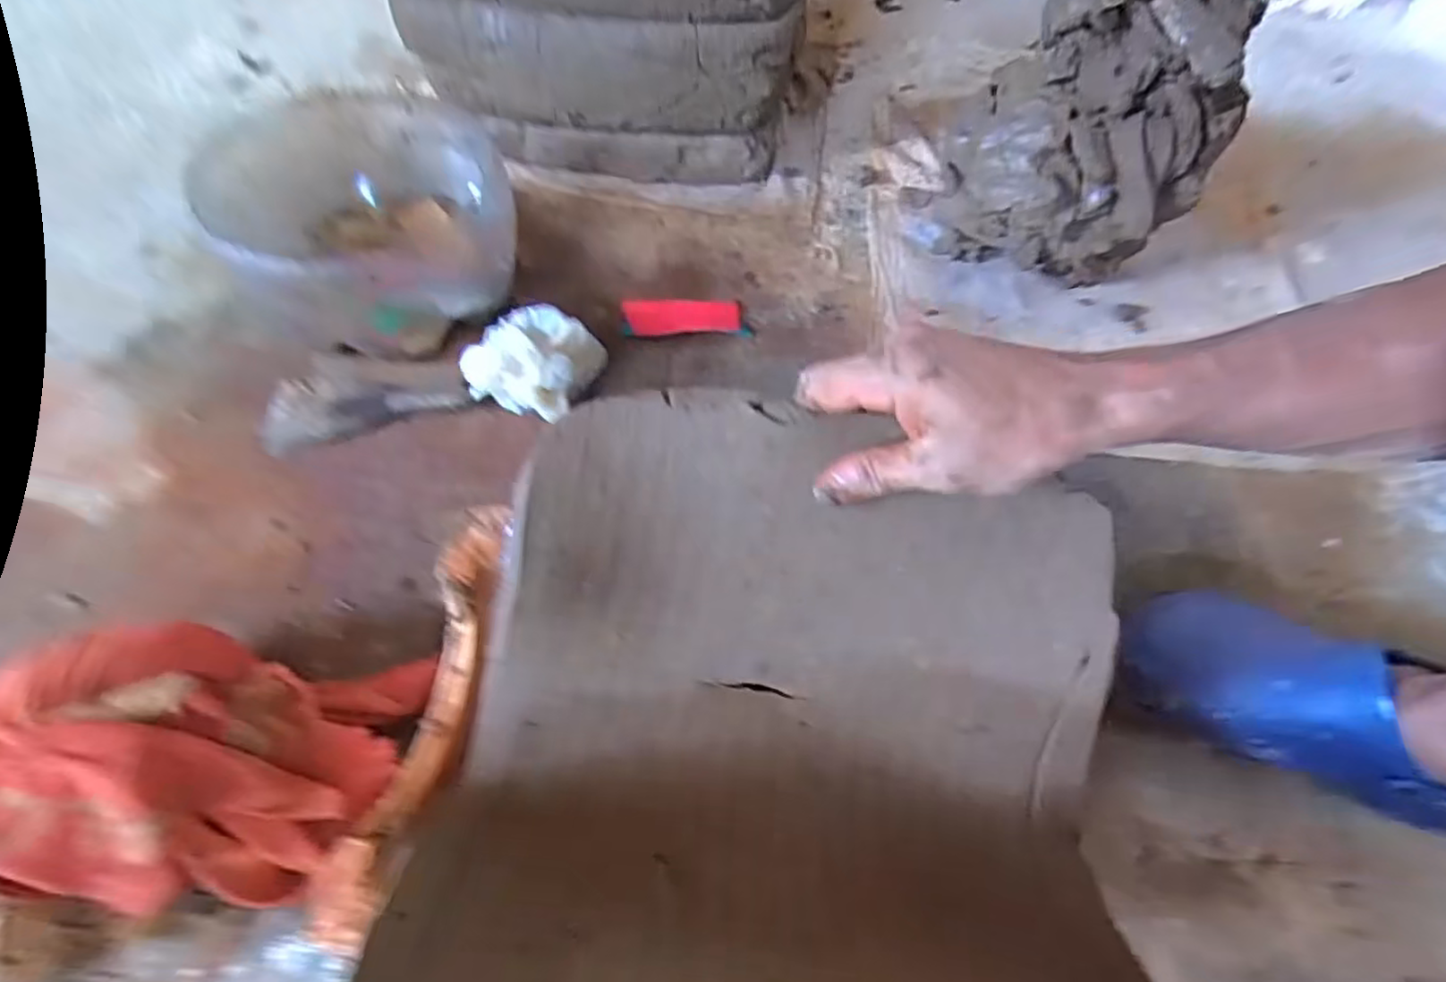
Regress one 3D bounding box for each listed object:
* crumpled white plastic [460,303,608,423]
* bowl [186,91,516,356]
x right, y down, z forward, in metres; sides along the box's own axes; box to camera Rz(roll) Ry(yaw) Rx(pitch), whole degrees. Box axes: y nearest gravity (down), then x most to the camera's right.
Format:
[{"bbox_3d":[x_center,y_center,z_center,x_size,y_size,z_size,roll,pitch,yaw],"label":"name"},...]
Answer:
[{"bbox_3d":[-0.160,-0.113,0.579,0.105,0.089,0.102,10,58,3],"label":"crumpled white plastic"},{"bbox_3d":[-0.324,-0.250,0.632,0.243,0.128,0.250,2,58,-3],"label":"bowl"}]

